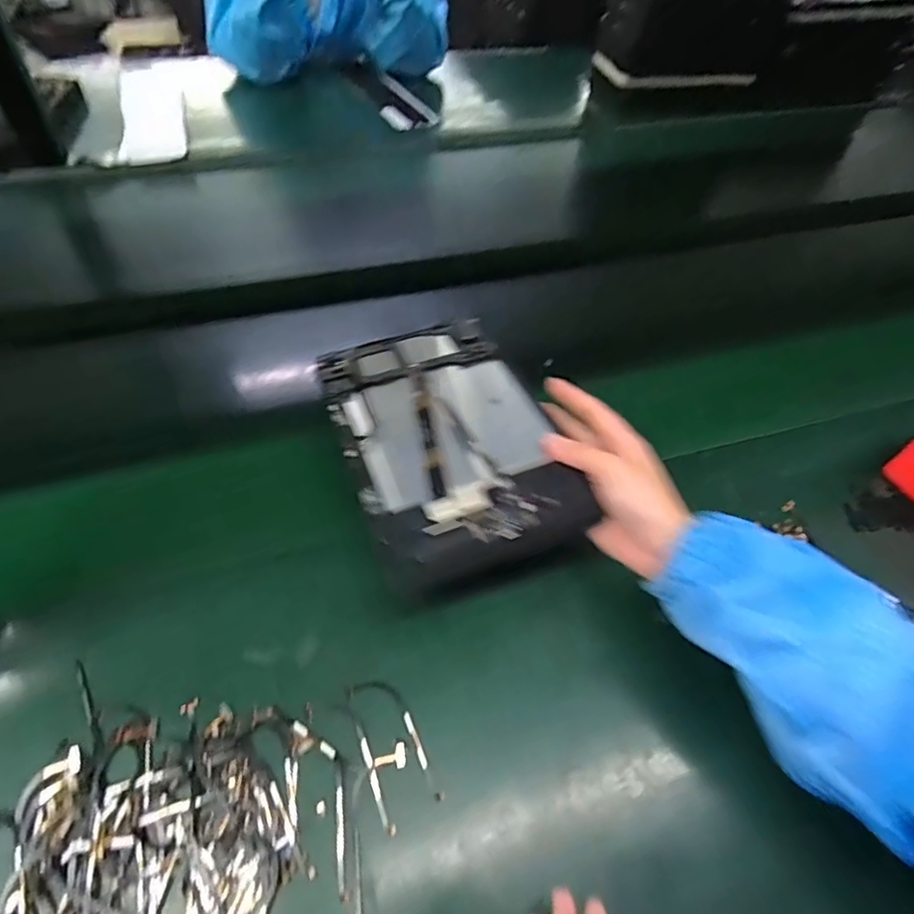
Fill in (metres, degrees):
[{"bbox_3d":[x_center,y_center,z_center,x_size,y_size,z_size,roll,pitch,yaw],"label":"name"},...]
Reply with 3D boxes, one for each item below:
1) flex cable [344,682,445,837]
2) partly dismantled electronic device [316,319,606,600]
[{"bbox_3d":[-0.041,0.173,0.338,0.036,0.004,0.082,-21,55,-18],"label":"flex cable"},{"bbox_3d":[-0.009,-0.020,0.421,0.149,0.041,0.250,-14,53,-14],"label":"partly dismantled electronic device"}]

